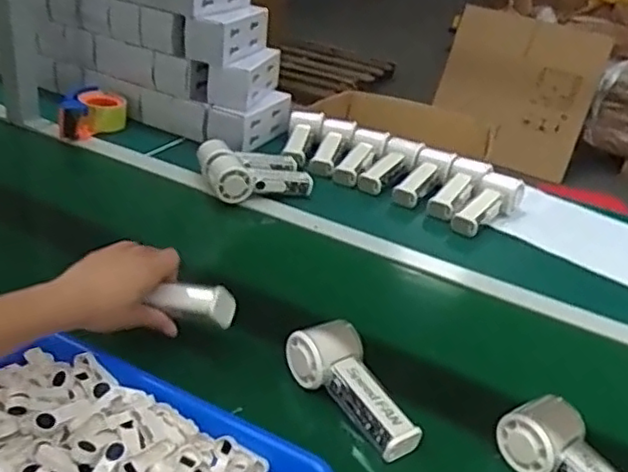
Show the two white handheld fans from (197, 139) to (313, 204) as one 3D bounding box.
[{"bbox_3d":[-0.091,-0.107,1.024,0.159,0.053,0.117,-10,34,-26],"label":"two white handheld fans"}]

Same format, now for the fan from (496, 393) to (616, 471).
[{"bbox_3d":[0.234,0.207,0.566,0.072,0.042,0.151,-11,34,-28],"label":"fan"}]

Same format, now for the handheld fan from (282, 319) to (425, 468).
[{"bbox_3d":[0.039,0.145,0.626,0.066,0.047,0.141,-11,35,-28],"label":"handheld fan"}]

